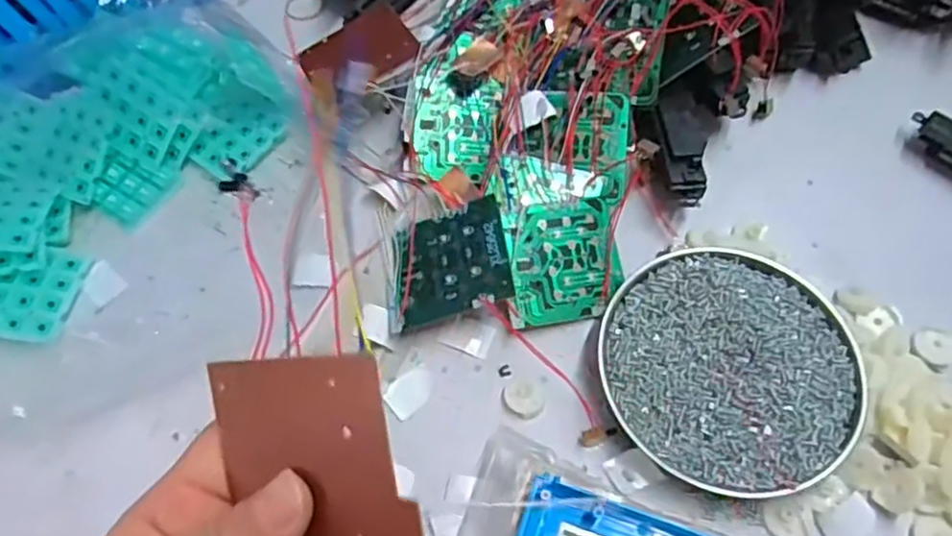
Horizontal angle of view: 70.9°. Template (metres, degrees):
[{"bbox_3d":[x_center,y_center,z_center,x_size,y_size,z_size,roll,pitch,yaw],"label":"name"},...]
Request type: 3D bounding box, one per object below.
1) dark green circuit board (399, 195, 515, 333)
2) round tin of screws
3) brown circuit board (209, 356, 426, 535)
[{"bbox_3d":[-0.015,-0.004,0.387,0.066,0.007,0.068,-17,58,9],"label":"dark green circuit board"},{"bbox_3d":[0.136,0.052,0.365,0.132,0.030,0.132,0,62,1],"label":"round tin of screws"},{"bbox_3d":[-0.046,0.060,0.183,0.072,0.008,0.069,-9,91,34],"label":"brown circuit board"}]

